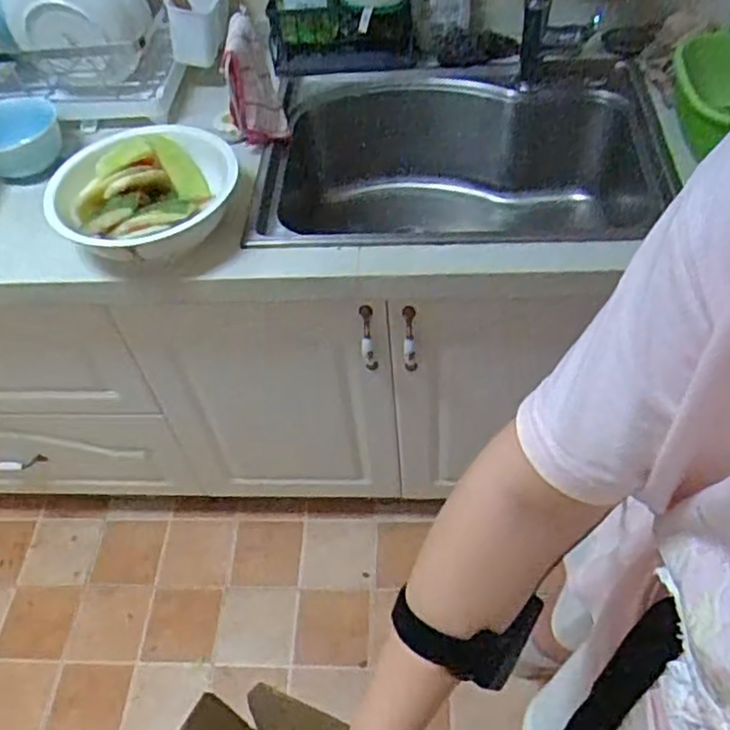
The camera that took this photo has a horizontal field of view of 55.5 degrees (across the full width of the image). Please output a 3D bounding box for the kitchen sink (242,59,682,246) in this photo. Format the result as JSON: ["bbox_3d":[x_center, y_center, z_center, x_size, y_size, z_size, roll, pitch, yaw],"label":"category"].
[{"bbox_3d":[0.146,-0.277,1.100,0.645,0.228,0.386,3,52,8],"label":"kitchen sink"}]

